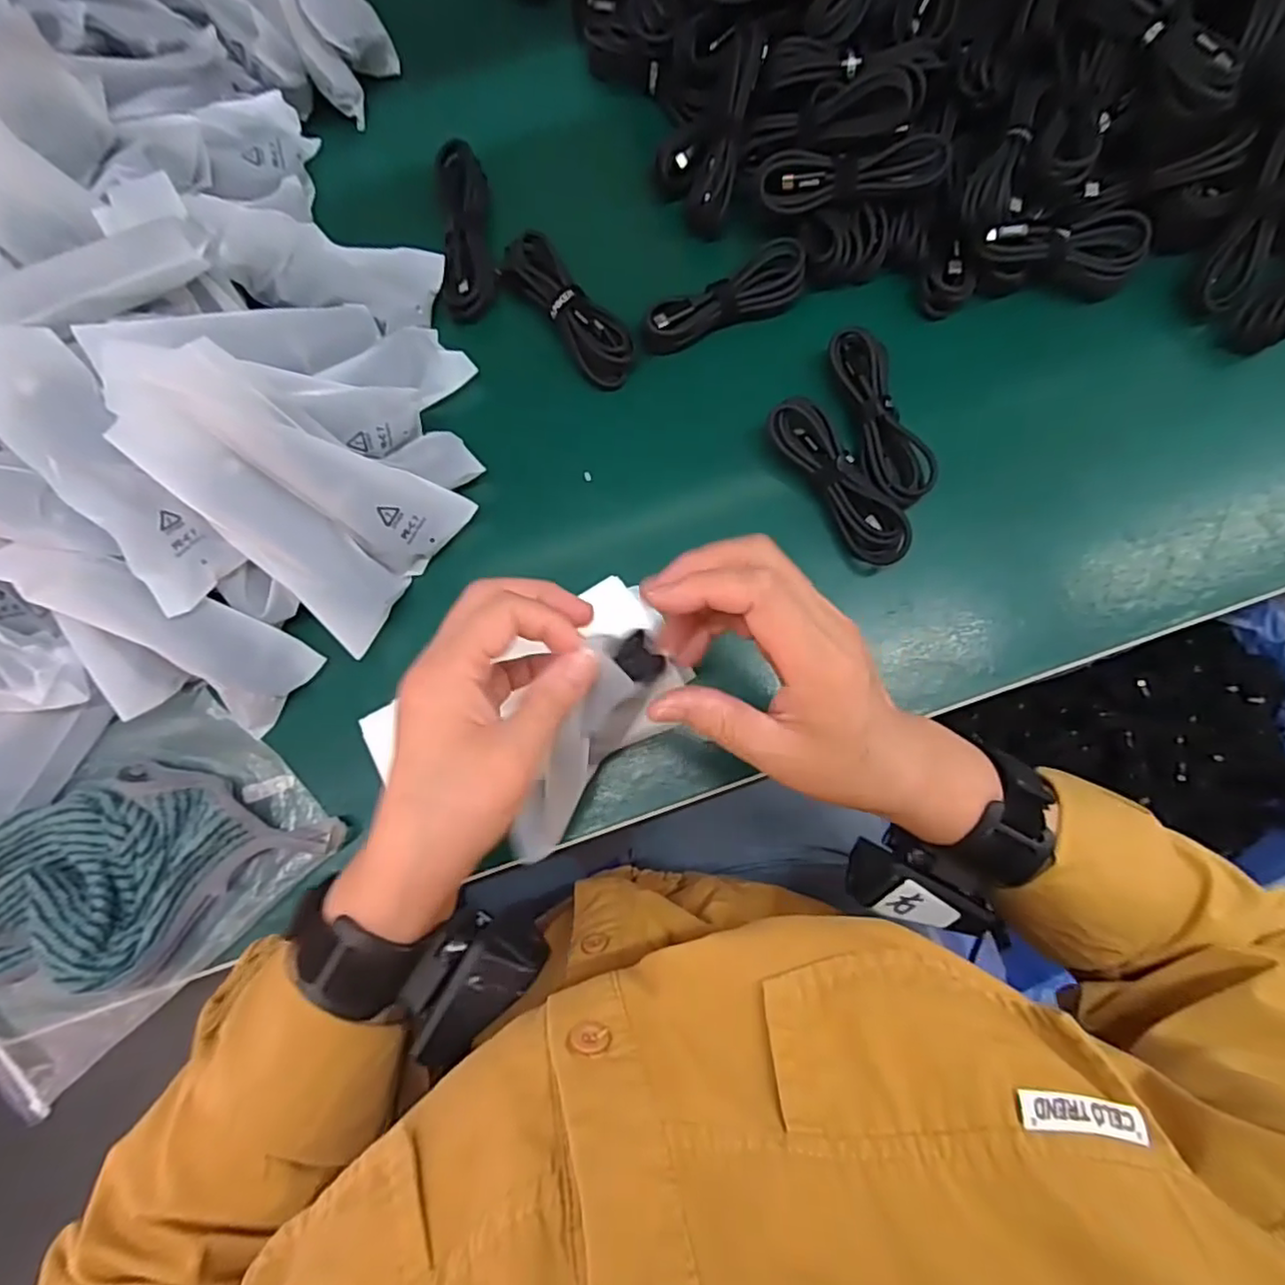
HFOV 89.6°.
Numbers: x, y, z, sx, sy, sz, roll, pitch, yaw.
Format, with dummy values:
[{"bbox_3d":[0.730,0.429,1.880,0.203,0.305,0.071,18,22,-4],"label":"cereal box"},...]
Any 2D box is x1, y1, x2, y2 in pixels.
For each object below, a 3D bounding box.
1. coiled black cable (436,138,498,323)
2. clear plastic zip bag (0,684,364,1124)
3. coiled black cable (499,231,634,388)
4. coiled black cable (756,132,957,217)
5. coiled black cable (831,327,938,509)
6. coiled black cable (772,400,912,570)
[{"bbox_3d":[-0.114,-0.264,0.417,0.034,0.023,0.107,-2,80,0],"label":"coiled black cable"},{"bbox_3d":[-0.293,0.133,0.351,0.217,0.032,0.143,-41,82,-7],"label":"clear plastic zip bag"},{"bbox_3d":[-0.048,-0.210,0.410,0.034,0.019,0.110,-41,82,-7],"label":"coiled black cable"},{"bbox_3d":[0.127,-0.283,0.390,0.105,0.020,0.027,-1,80,14],"label":"coiled black cable"},{"bbox_3d":[0.142,-0.137,0.388,0.032,0.018,0.111,-17,80,-3],"label":"coiled black cable"},{"bbox_3d":[0.118,-0.096,0.384,0.031,0.021,0.111,-35,82,-6],"label":"coiled black cable"}]

